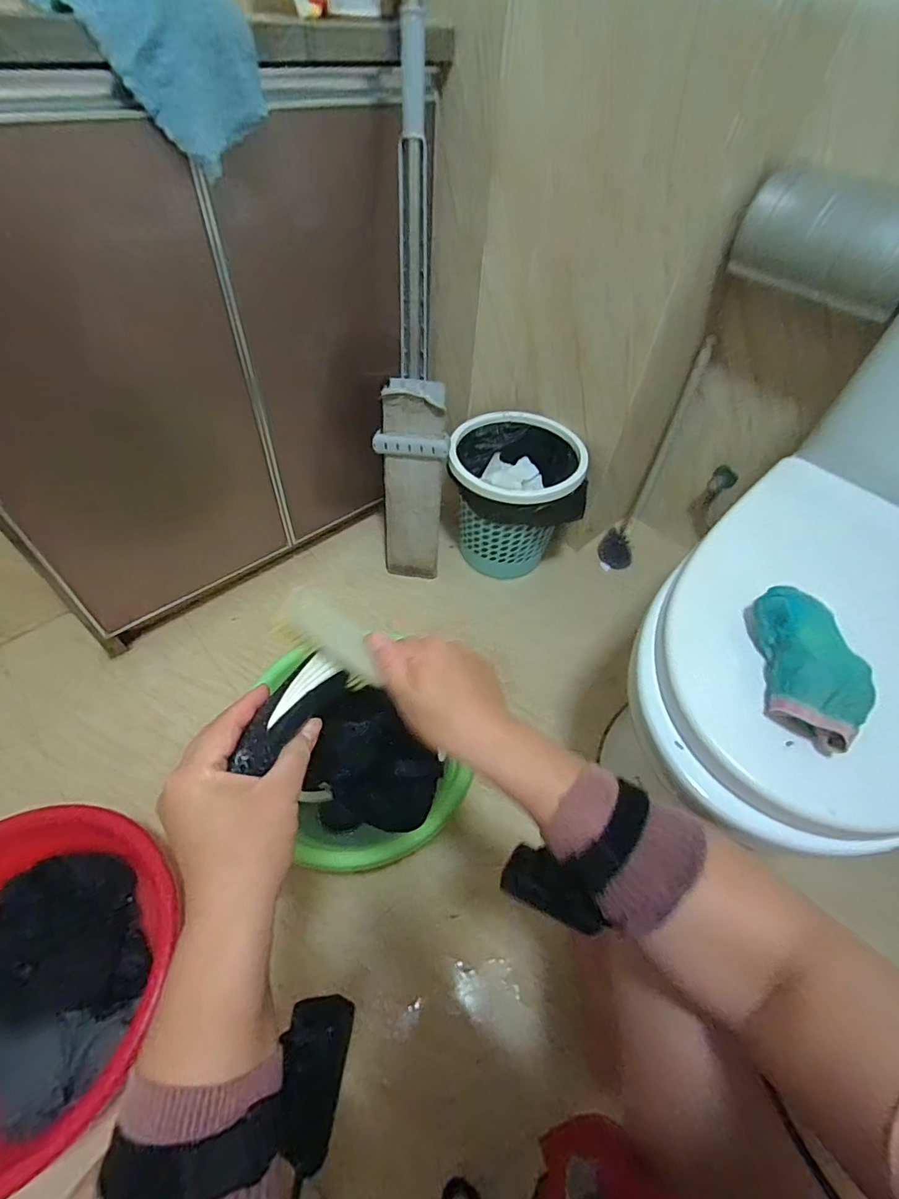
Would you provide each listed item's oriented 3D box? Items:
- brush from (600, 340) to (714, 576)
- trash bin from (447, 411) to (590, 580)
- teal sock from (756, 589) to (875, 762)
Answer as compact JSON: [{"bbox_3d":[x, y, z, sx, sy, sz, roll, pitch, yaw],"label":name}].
[{"bbox_3d":[0.450,-0.291,1.078,0.077,0.494,0.092,25,26,13],"label":"brush"},{"bbox_3d":[0.122,-0.218,1.075,0.262,0.270,0.227,-4,52,-6],"label":"trash bin"},{"bbox_3d":[0.348,0.063,0.482,0.072,0.052,0.160,9,52,4],"label":"teal sock"}]

